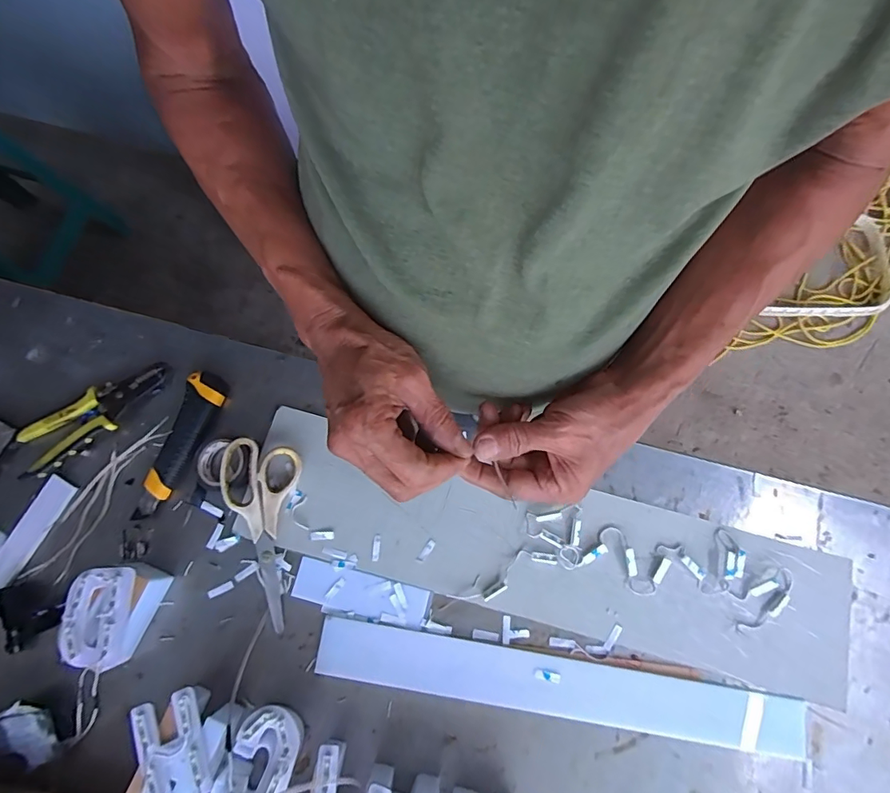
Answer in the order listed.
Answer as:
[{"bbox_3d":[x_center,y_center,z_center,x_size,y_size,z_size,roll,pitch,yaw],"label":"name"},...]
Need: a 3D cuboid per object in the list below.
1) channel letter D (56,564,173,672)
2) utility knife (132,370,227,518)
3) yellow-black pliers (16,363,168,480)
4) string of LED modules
[{"bbox_3d":[-0.313,0.200,0.443,0.059,0.051,0.085,18,74,5],"label":"channel letter D"},{"bbox_3d":[-0.283,0.051,0.498,0.037,0.021,0.159,20,75,5],"label":"utility knife"},{"bbox_3d":[-0.378,0.017,0.504,0.162,0.022,0.055,-38,78,-11],"label":"yellow-black pliers"},{"bbox_3d":[0.177,0.167,0.466,0.318,0.011,0.094,6,74,1],"label":"string of LED modules"}]

